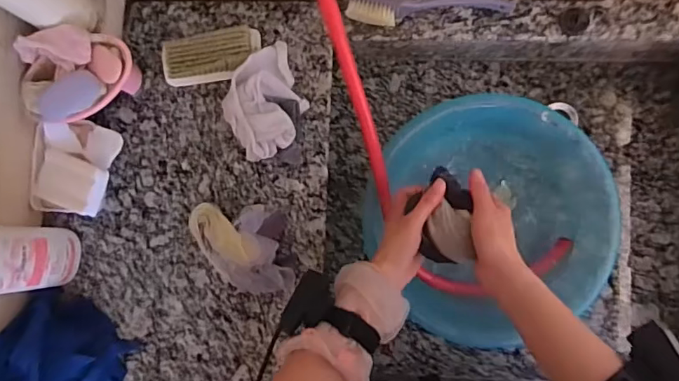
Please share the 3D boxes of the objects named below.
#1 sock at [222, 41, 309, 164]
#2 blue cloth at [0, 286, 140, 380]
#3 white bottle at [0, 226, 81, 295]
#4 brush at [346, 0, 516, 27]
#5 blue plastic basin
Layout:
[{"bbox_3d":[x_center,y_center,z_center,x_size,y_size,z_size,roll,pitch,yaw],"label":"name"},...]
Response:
[{"bbox_3d":[-0.098,-0.110,0.680,0.101,0.061,0.146,-21,84,5],"label":"sock"},{"bbox_3d":[-0.357,0.218,0.651,0.161,0.118,0.123,25,90,8],"label":"blue cloth"},{"bbox_3d":[-0.390,0.082,0.615,0.043,0.213,0.077,4,87,7],"label":"white bottle"},{"bbox_3d":[0.122,-0.245,0.683,0.219,0.038,0.037,0,87,7],"label":"brush"},{"bbox_3d":[0.226,0.048,0.790,0.350,0.172,0.382,0,87,7],"label":"blue plastic basin"}]

